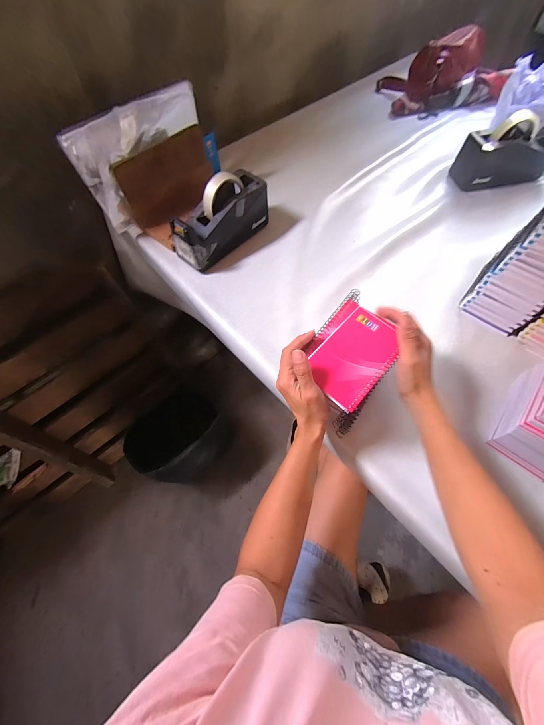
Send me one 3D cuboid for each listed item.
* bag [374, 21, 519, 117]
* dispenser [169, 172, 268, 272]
[{"bbox_3d":[0.487,-0.823,0.793,0.314,0.120,0.199,-10,64,-3],"label":"bag"},{"bbox_3d":[-0.097,-0.281,0.537,0.068,0.115,0.197,41,72,19],"label":"dispenser"}]

